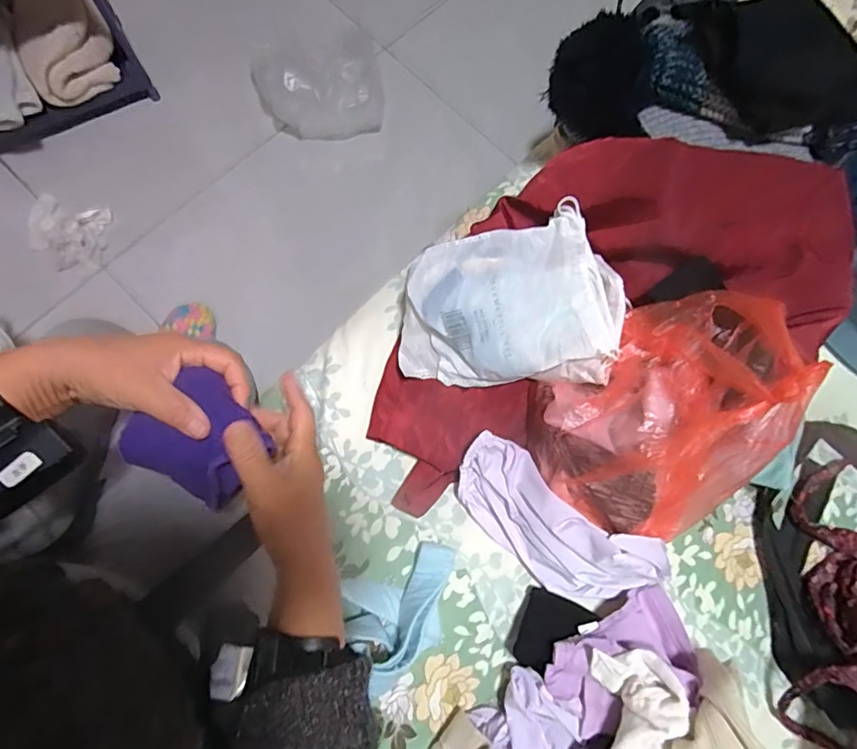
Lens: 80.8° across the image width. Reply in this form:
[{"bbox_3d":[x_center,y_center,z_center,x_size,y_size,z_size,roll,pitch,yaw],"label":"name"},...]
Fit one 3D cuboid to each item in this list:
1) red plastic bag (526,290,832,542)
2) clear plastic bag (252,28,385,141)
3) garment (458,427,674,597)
[{"bbox_3d":[0.213,0.035,0.461,0.186,0.157,0.208,32,77,4],"label":"red plastic bag"},{"bbox_3d":[-0.226,-0.584,1.062,0.253,0.166,0.124,-16,79,-7],"label":"clear plastic bag"},{"bbox_3d":[0.125,0.157,0.509,0.224,0.075,0.094,34,78,7],"label":"garment"}]

